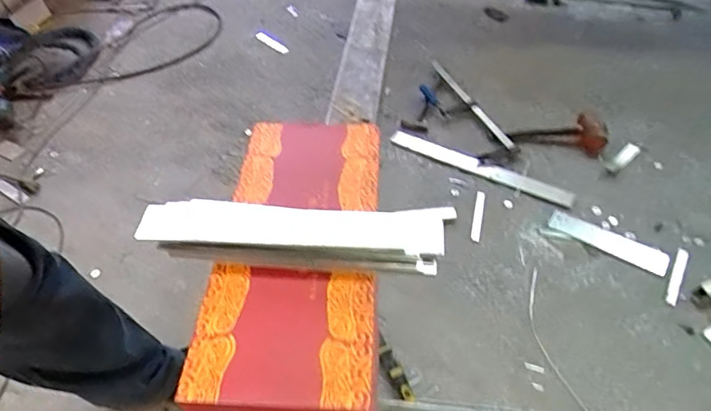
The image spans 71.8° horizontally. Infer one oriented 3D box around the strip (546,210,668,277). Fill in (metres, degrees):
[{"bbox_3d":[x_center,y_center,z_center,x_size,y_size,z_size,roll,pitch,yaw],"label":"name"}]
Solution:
[{"bbox_3d":[0.581,0.086,1.134,0.257,0.010,0.074,24,49,15],"label":"strip"}]

